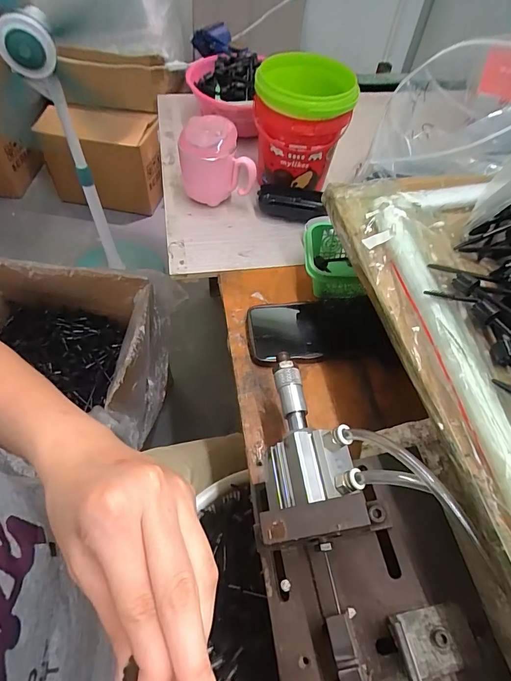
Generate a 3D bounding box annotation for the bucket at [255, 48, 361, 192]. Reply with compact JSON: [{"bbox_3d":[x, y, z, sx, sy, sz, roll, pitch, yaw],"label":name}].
[{"bbox_3d":[0.063,-0.311,0.558,0.129,0.159,0.145,7,56,0],"label":"bucket"}]

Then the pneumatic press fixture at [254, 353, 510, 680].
[{"bbox_3d":[0.087,0.204,0.249,0.141,0.110,0.437,-9,58,-11],"label":"pneumatic press fixture"}]

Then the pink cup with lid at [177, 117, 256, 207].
[{"bbox_3d":[-0.057,-0.255,0.545,0.098,0.104,0.073,-5,57,-8],"label":"pink cup with lid"}]

